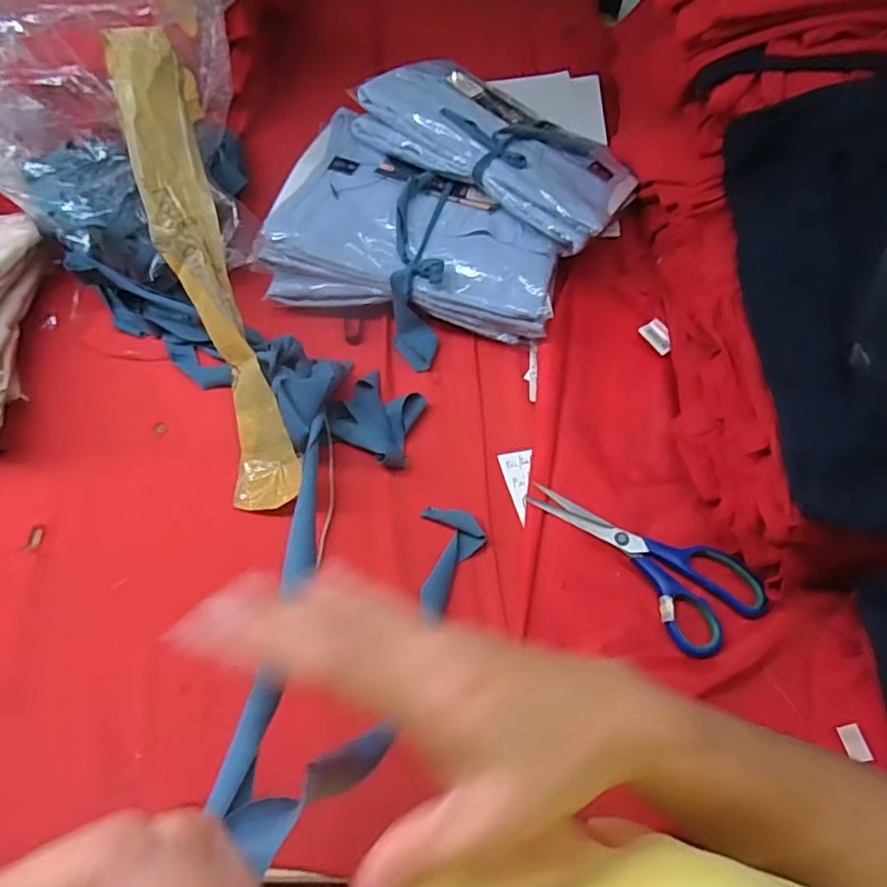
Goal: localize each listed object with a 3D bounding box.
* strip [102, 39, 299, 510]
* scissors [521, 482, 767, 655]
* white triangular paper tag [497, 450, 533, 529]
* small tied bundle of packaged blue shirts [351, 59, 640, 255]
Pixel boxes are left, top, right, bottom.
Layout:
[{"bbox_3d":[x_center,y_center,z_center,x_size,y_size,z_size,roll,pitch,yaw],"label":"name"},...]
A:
[{"bbox_3d":[-0.184,-0.126,0.471,0.052,0.030,0.359,-17,96,-10],"label":"strip"},{"bbox_3d":[0.157,0.077,0.470,0.081,0.008,0.177,-37,68,-19],"label":"scissors"},{"bbox_3d":[0.058,0.034,0.500,0.027,0.007,0.066,7,62,3],"label":"white triangular paper tag"},{"bbox_3d":[0.062,-0.295,0.608,0.257,0.060,0.180,36,56,5],"label":"small tied bundle of packaged blue shirts"}]

